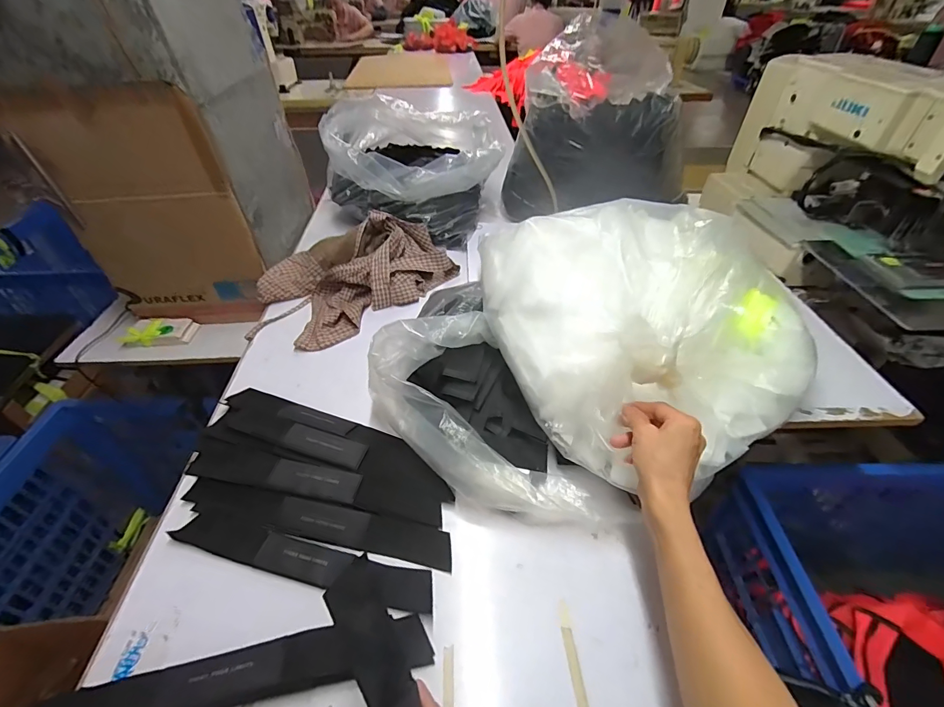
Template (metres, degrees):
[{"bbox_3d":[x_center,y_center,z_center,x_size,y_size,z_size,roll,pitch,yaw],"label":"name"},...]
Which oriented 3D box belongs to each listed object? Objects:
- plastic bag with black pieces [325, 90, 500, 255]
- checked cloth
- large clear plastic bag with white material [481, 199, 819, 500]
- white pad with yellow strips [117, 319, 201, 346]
[{"bbox_3d":[-0.140,-0.457,1.002,0.394,0.210,0.319,9,43,10],"label":"plastic bag with black pieces"},{"bbox_3d":[-0.239,-0.162,0.807,0.373,0.108,0.232,-32,51,-30],"label":"checked cloth"},{"bbox_3d":[0.197,-0.046,0.518,0.289,0.186,0.359,-26,48,-25],"label":"large clear plastic bag with white material"},{"bbox_3d":[-0.637,-0.043,0.843,0.128,0.027,0.070,0,43,1],"label":"white pad with yellow strips"}]

